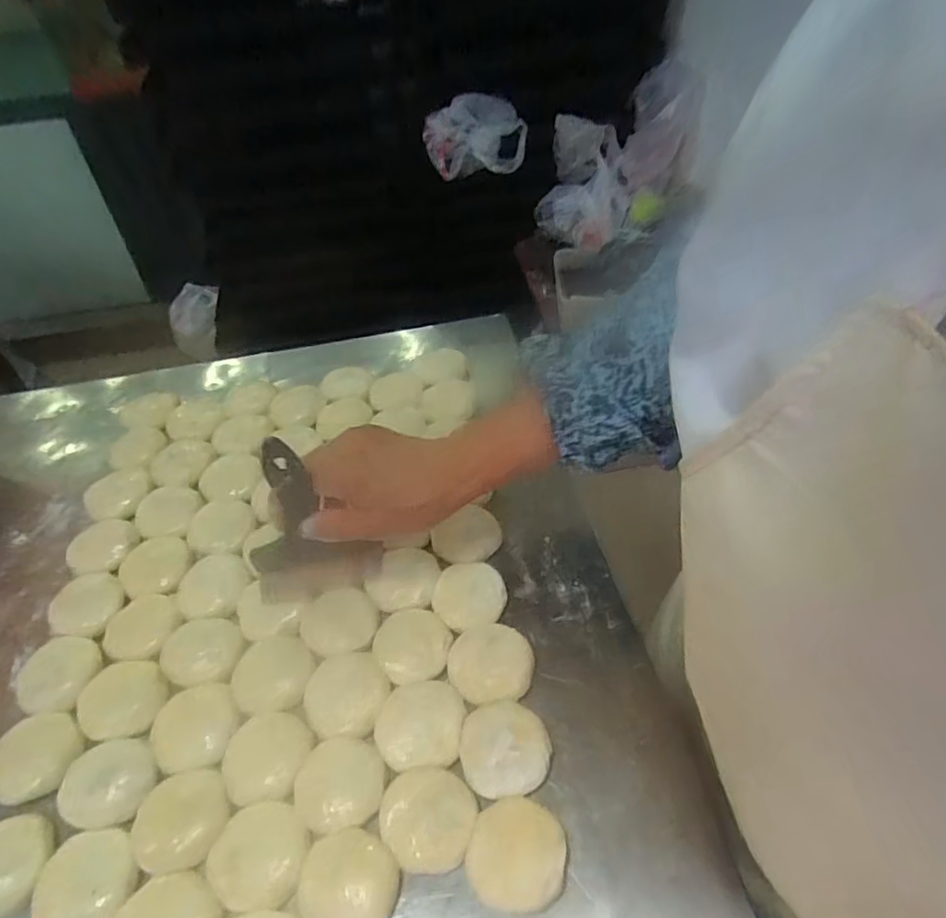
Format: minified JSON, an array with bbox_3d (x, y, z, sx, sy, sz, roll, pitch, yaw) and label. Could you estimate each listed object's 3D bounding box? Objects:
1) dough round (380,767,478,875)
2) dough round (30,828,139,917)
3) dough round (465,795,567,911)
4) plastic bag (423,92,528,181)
[{"bbox_3d":[-0.029,0.234,0.389,0.060,0.018,0.057,-2,48,2],"label":"dough round"},{"bbox_3d":[-0.240,0.268,0.378,0.062,0.020,0.056,-5,48,0],"label":"dough round"},{"bbox_3d":[0.027,0.246,0.374,0.057,0.019,0.058,-2,48,2],"label":"dough round"},{"bbox_3d":[0.006,-0.648,1.206,0.197,0.145,0.056,4,49,7],"label":"plastic bag"}]

